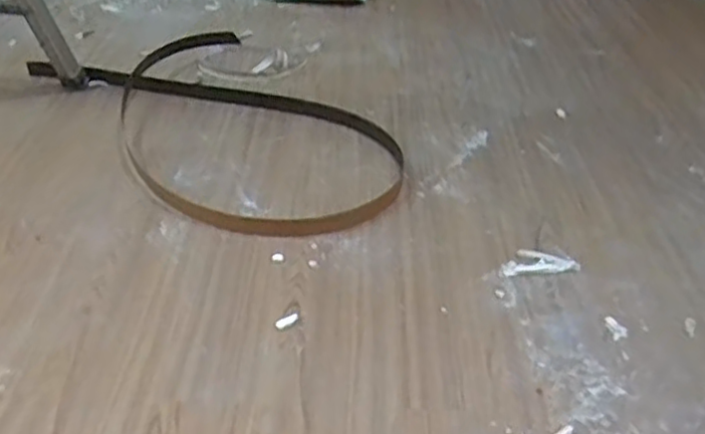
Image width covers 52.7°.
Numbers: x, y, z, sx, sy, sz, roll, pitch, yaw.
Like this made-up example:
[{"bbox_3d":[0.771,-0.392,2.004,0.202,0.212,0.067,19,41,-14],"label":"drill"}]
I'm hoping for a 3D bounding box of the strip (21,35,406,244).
[{"bbox_3d":[-0.273,-0.223,1.478,0.474,0.049,0.915,-23,43,-31],"label":"strip"}]

